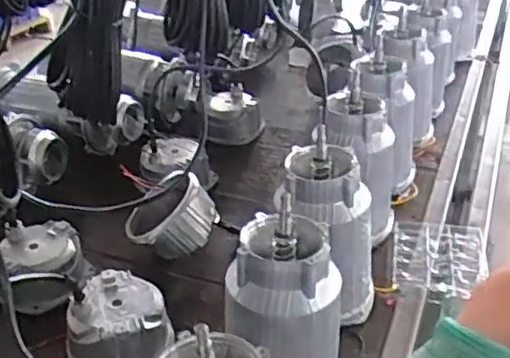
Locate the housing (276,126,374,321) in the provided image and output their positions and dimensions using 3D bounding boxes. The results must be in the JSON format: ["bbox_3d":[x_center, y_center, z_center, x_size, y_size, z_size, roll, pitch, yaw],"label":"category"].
[{"bbox_3d":[0.097,0.070,0.804,0.105,0.240,0.105,-9,32,-12],"label":"housing"}]

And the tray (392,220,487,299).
[{"bbox_3d":[0.271,0.113,0.925,0.128,0.014,0.170,5,32,12],"label":"tray"}]

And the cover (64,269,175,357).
[{"bbox_3d":[-0.170,0.184,0.793,0.125,0.083,0.126,-2,31,0],"label":"cover"}]

